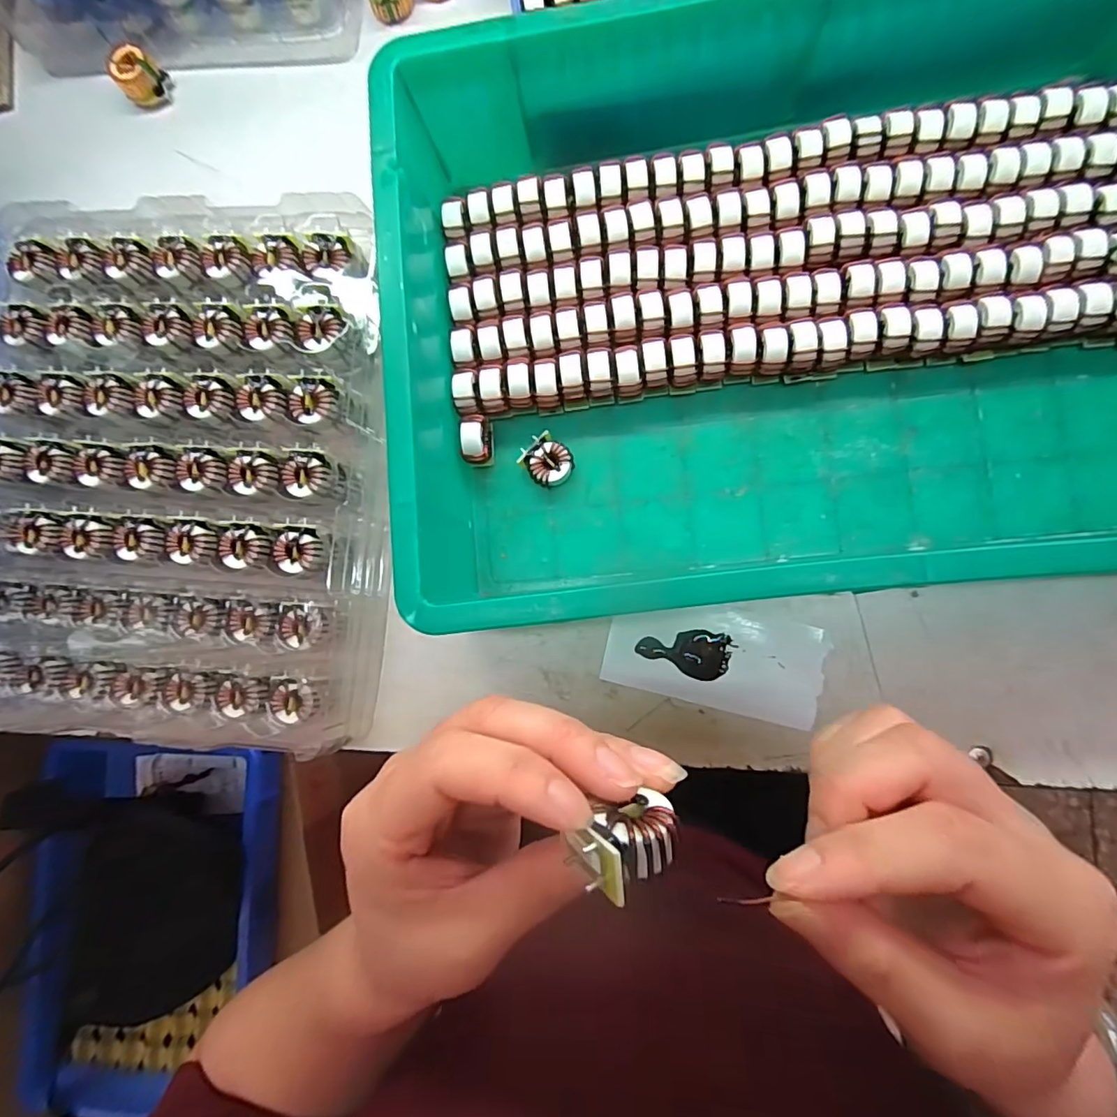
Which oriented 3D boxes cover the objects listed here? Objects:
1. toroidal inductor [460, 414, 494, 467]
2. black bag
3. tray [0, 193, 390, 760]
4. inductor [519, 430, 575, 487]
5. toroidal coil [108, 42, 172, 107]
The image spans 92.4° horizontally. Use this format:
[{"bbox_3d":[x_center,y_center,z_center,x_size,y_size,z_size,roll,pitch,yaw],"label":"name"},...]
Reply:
[{"bbox_3d":[-0.046,-0.067,0.305,0.014,0.028,0.028,0,86,8],"label":"toroidal inductor"},{"bbox_3d":[-0.440,0.371,0.588,0.050,0.144,0.260,14,96,34],"label":"black bag"},{"bbox_3d":[-0.226,-0.055,0.307,0.260,0.021,0.304,3,86,8],"label":"tray"},{"bbox_3d":[-0.006,-0.055,0.307,0.028,0.014,0.025,43,92,9],"label":"inductor"},{"bbox_3d":[-0.281,-0.323,0.359,0.028,0.021,0.024,-41,82,3],"label":"toroidal coil"}]

